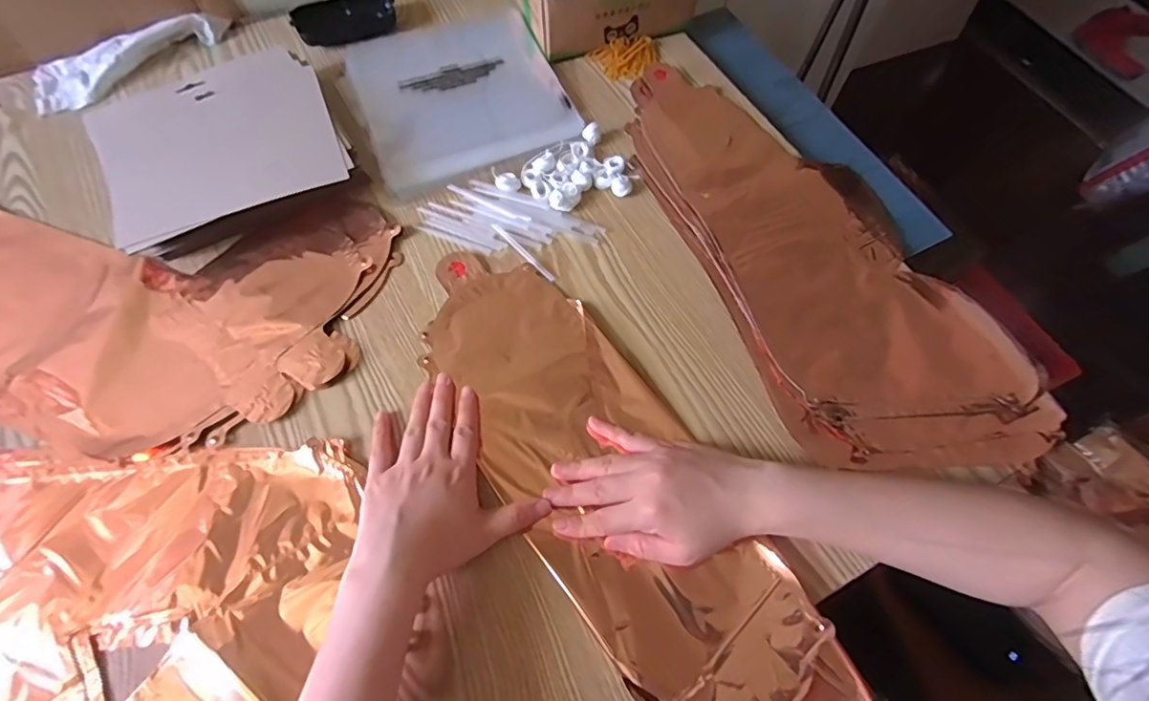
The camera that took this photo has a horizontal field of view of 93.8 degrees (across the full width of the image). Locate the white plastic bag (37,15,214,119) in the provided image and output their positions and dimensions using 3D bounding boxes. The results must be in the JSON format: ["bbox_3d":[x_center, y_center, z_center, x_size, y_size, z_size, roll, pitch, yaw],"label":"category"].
[{"bbox_3d":[-0.473,-0.309,0.563,0.181,0.025,0.073,-29,69,-15],"label":"white plastic bag"}]

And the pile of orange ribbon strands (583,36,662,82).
[{"bbox_3d":[0.062,-0.324,0.593,0.075,0.014,0.050,-23,68,-12],"label":"pile of orange ribbon strands"}]

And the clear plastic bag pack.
[{"bbox_3d":[-0.123,-0.279,0.571,0.201,0.013,0.228,-20,67,-11],"label":"clear plastic bag pack"}]

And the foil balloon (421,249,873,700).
[{"bbox_3d":[0.021,0.087,0.403,0.138,0.015,0.431,-30,67,-15],"label":"foil balloon"}]

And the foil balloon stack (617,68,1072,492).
[{"bbox_3d":[0.214,-0.102,0.491,0.213,0.015,0.452,-20,67,-11],"label":"foil balloon stack"}]

